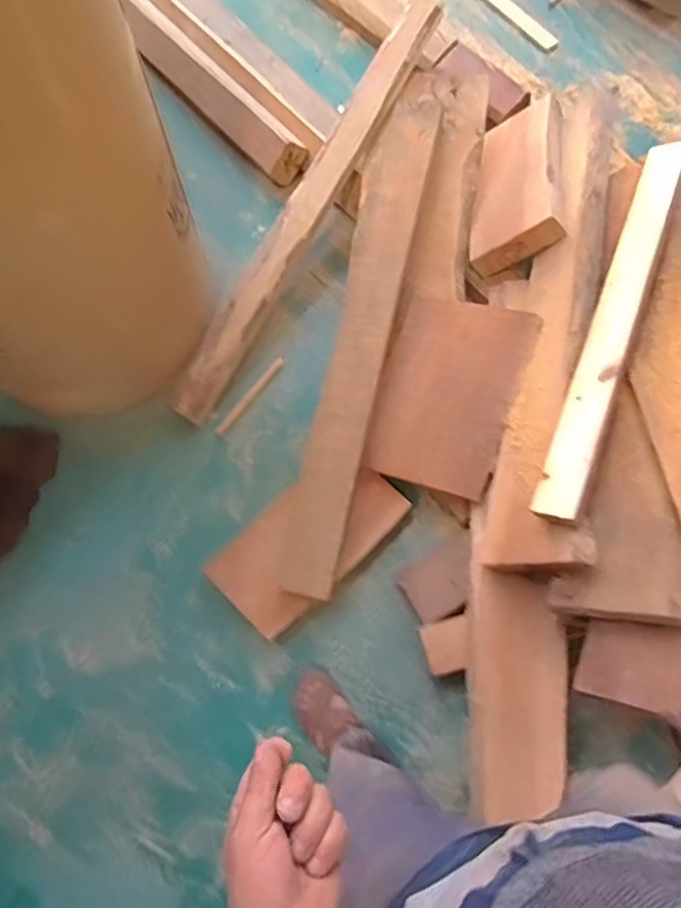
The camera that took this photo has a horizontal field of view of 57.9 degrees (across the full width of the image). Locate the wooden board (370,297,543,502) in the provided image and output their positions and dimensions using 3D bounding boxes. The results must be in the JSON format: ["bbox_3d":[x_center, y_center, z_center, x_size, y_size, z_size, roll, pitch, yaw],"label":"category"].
[{"bbox_3d":[0.248,-0.159,1.392,0.288,0.033,0.446,18,72,8],"label":"wooden board"}]

